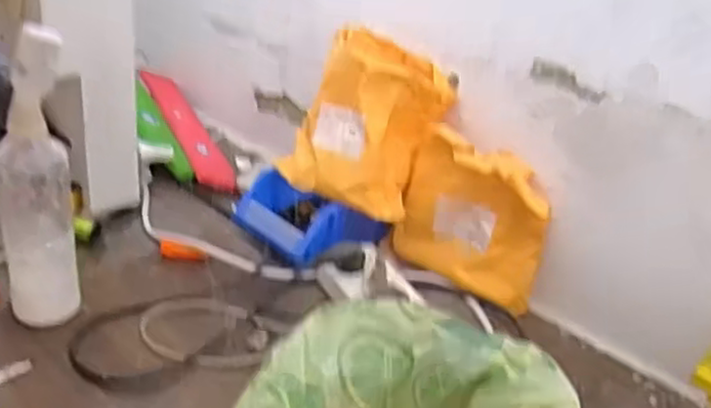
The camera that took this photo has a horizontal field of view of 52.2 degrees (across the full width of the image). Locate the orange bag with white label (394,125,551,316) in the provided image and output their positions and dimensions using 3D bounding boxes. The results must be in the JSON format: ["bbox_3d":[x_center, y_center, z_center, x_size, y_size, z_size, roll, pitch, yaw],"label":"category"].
[{"bbox_3d":[0.130,0.015,0.802,0.175,0.154,0.053,28,35,32],"label":"orange bag with white label"}]

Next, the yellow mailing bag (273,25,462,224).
[{"bbox_3d":[0.009,-0.094,0.838,0.176,0.190,0.087,27,19,34],"label":"yellow mailing bag"}]

